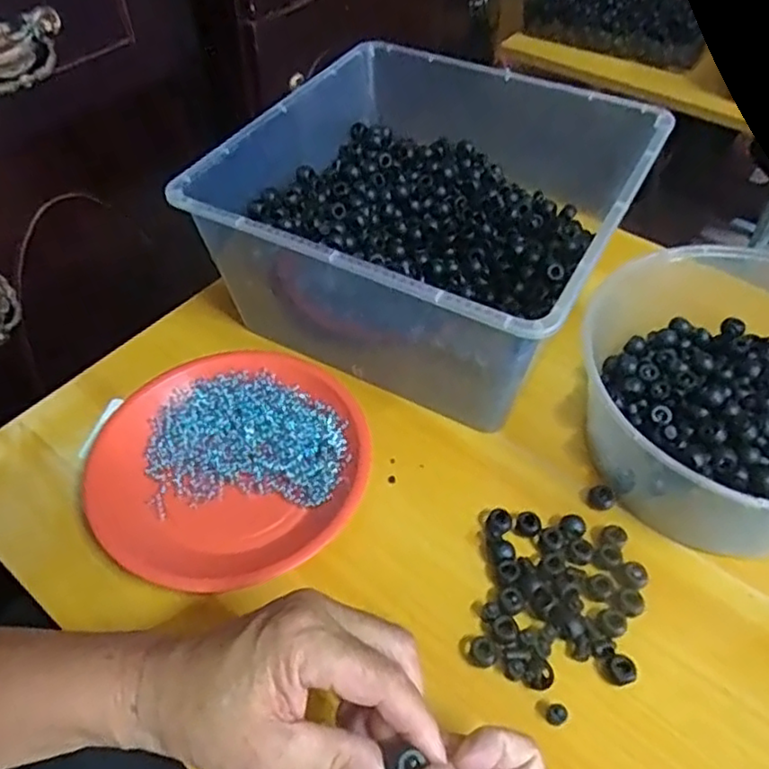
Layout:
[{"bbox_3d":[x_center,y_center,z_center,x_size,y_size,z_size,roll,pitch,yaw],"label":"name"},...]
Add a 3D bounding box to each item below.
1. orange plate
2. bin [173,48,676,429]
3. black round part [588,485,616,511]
[{"bbox_3d":[-0.111,0.054,0.473,0.190,0.023,0.191,0,50,0],"label":"orange plate"},{"bbox_3d":[0.038,-0.143,0.555,0.303,0.131,0.309,23,54,18],"label":"bin"},{"bbox_3d":[0.153,0.081,0.462,0.017,0.011,0.016,0,50,0],"label":"black round part"}]

